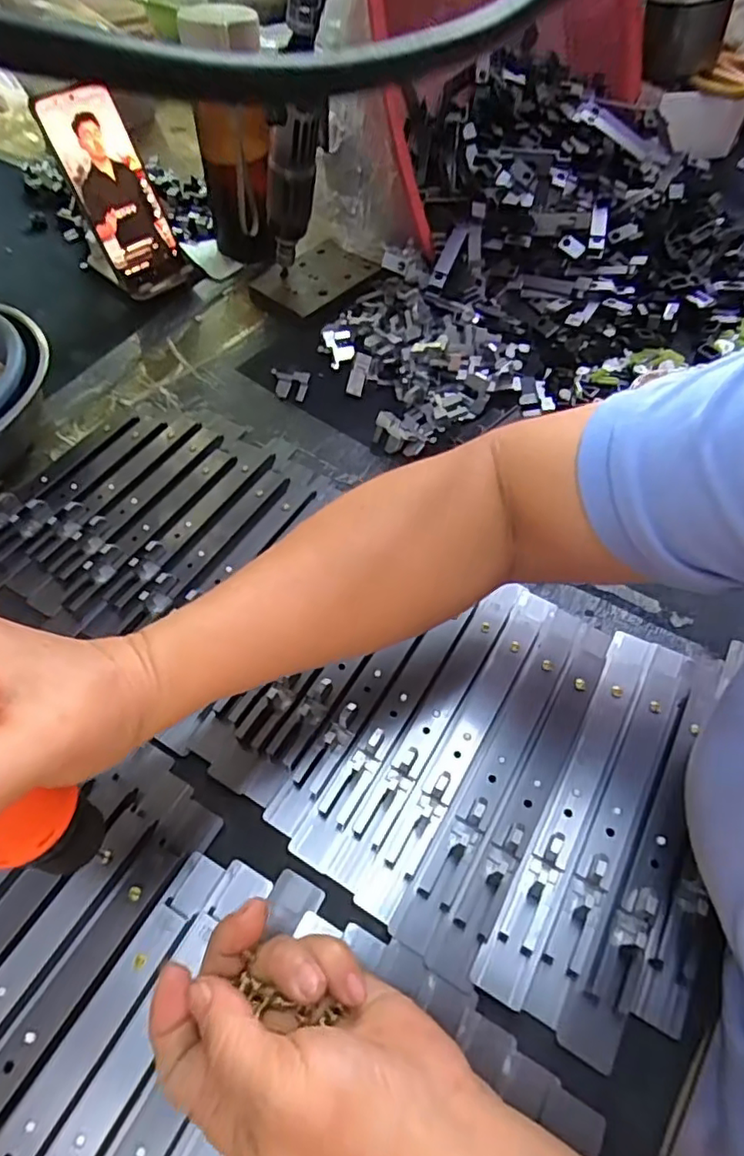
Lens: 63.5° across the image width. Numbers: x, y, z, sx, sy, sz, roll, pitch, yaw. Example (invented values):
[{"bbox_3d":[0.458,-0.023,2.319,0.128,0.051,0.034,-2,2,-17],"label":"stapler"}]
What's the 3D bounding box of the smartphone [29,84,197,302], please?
[{"bbox_3d":[-0.244,-0.367,0.579,0.071,0.171,0.012,-34,40,-14],"label":"smartphone"}]

